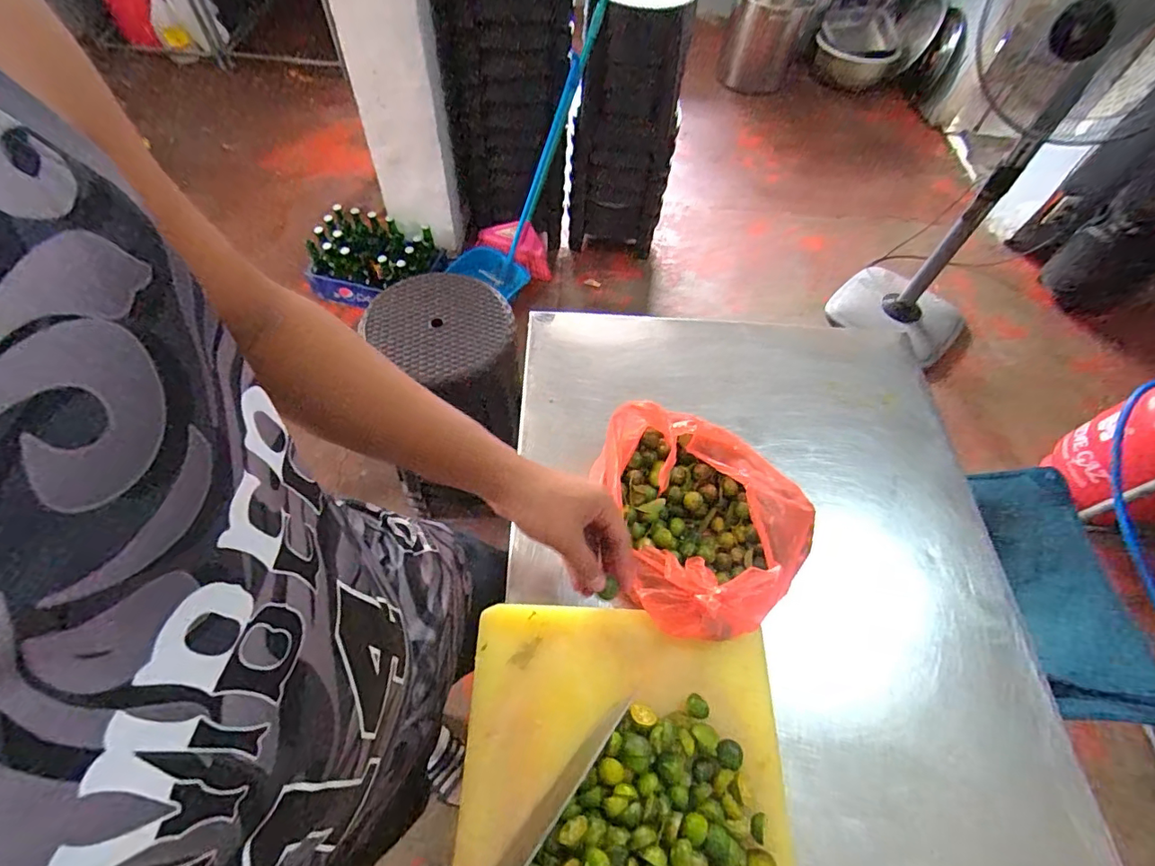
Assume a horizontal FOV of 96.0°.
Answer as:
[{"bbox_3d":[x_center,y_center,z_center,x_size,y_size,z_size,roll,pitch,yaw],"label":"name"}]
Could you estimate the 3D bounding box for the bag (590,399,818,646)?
[{"bbox_3d":[0.148,0.088,0.598,0.234,0.078,0.255,-13,61,-12],"label":"bag"}]

